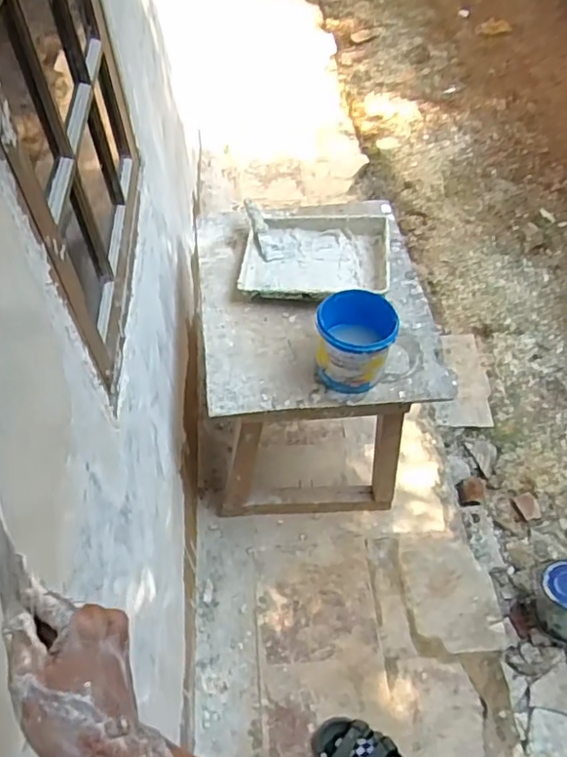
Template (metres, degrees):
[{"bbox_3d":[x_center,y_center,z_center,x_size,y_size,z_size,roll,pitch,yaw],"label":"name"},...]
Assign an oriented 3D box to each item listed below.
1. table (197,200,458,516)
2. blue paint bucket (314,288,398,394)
[{"bbox_3d":[0.078,-0.072,1.661,0.535,0.516,0.700,-6,53,-2],"label":"table"},{"bbox_3d":[0.151,-0.073,1.262,0.157,0.152,0.154,-1,53,2],"label":"blue paint bucket"}]

